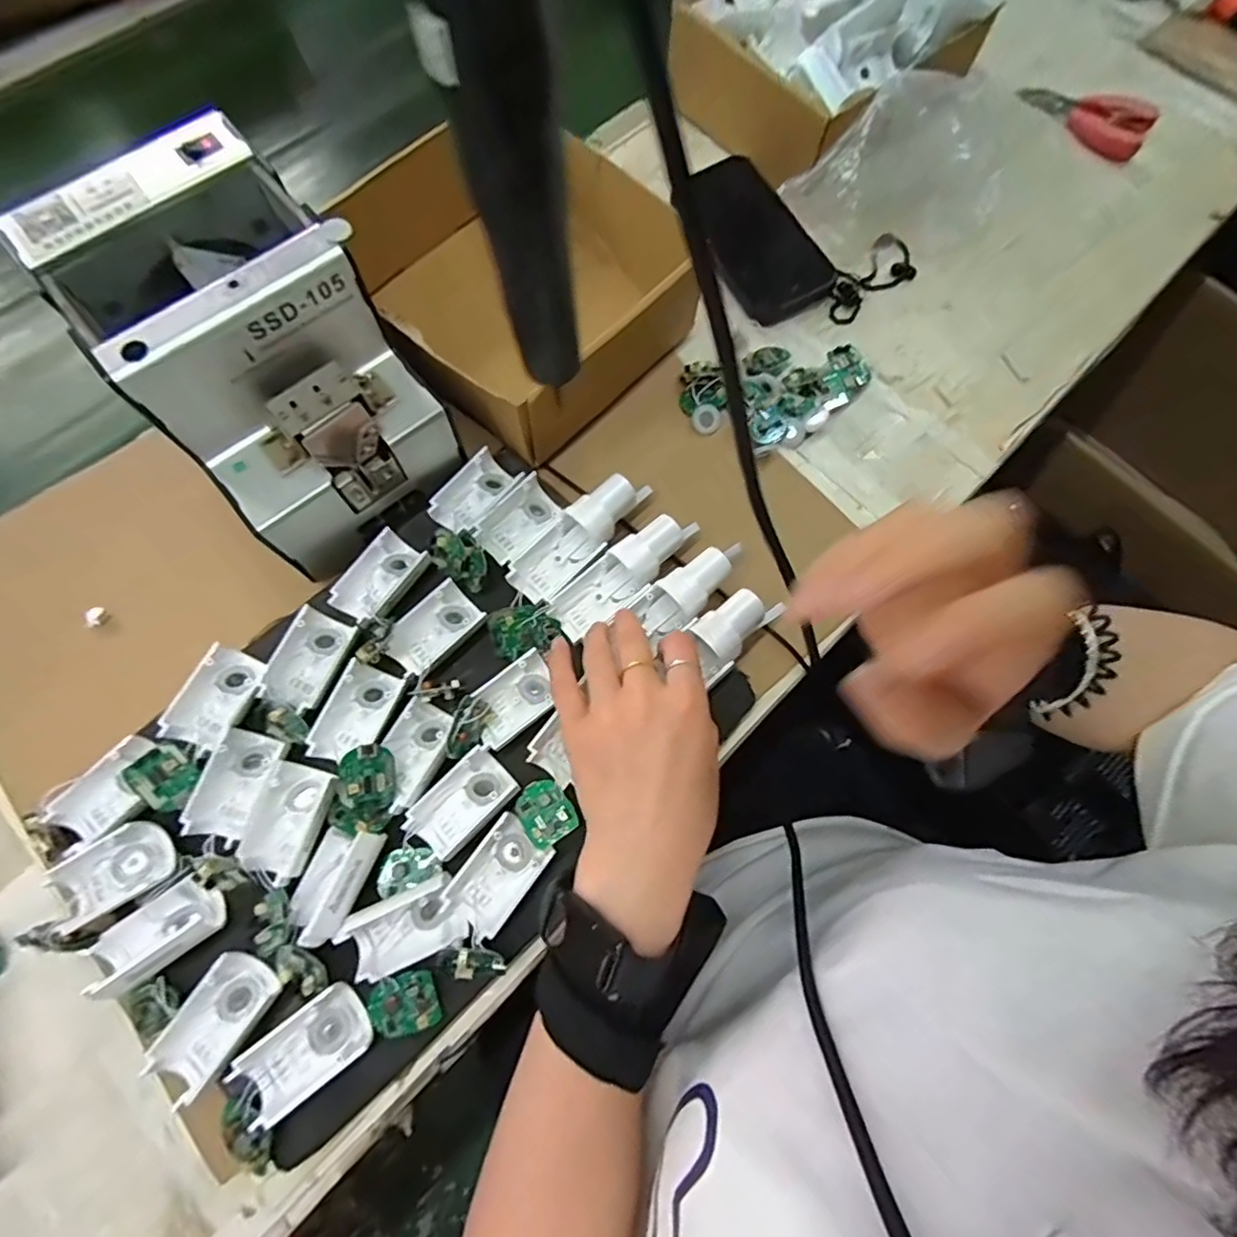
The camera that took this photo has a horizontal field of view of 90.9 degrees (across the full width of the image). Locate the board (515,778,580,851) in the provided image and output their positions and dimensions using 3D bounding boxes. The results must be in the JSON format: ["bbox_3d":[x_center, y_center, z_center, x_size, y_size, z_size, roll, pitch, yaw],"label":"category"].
[{"bbox_3d":[-0.041,0.108,0.341,0.028,0.004,0.033,-29,75,-11],"label":"board"}]

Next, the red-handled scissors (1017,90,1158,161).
[{"bbox_3d":[0.420,-0.455,0.547,0.110,0.013,0.063,39,74,10],"label":"red-handled scissors"}]

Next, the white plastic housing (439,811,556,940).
[{"bbox_3d":[-0.064,0.136,0.322,0.033,0.016,0.054,35,74,9],"label":"white plastic housing"}]

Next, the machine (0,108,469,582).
[{"bbox_3d":[-0.200,-0.145,0.354,0.127,0.134,0.179,-38,77,-12],"label":"machine"}]

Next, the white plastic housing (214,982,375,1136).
[{"bbox_3d":[-0.155,0.214,0.298,0.058,0.018,0.035,-35,76,-13],"label":"white plastic housing"}]

